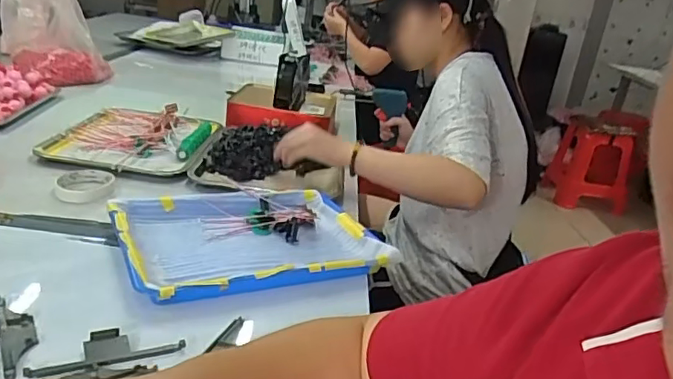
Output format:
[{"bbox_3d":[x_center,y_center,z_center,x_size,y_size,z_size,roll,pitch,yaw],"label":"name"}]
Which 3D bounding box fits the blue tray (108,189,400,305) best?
[{"bbox_3d":[-0.116,0.060,0.765,0.324,0.028,0.246,-4,24,-27],"label":"blue tray"}]

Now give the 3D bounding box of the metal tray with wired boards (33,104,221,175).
[{"bbox_3d":[-0.376,-0.109,1.081,0.265,0.037,0.351,6,21,-7],"label":"metal tray with wired boards"}]

